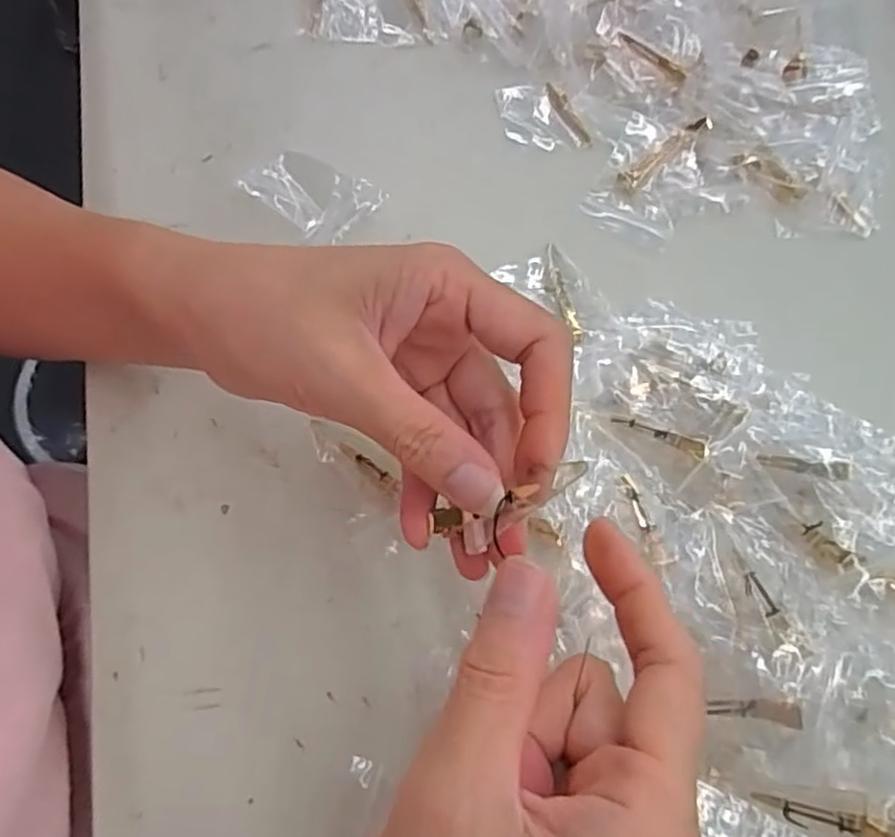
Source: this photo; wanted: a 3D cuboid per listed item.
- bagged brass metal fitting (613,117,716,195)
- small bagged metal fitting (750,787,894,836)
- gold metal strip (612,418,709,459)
[{"bbox_3d":[0.111,-0.138,0.354,0.058,0.006,0.014,-39,70,-12],"label":"bagged brass metal fitting"},{"bbox_3d":[0.120,0.126,0.217,0.041,0.011,0.017,7,65,30],"label":"small bagged metal fitting"},{"bbox_3d":[0.089,0.007,0.288,0.041,0.004,0.007,21,68,24],"label":"gold metal strip"}]

